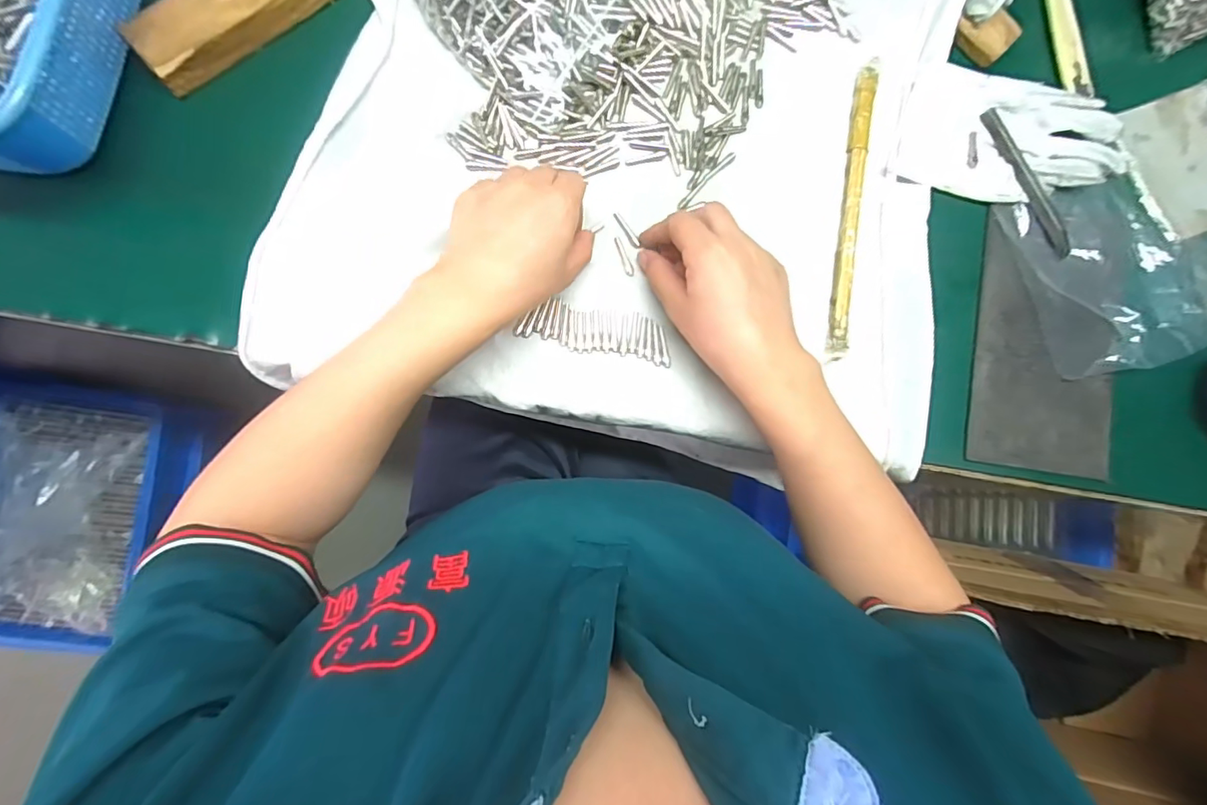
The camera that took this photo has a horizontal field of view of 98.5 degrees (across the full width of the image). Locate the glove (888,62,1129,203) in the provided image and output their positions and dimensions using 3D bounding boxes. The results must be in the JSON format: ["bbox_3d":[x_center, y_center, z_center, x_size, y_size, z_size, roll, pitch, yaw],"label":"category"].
[{"bbox_3d":[0.308,-0.195,0.389,0.168,0.014,0.094,13,88,-5],"label":"glove"}]

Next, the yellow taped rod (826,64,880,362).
[{"bbox_3d":[0.183,-0.141,0.381,0.014,0.012,0.220,8,89,-5],"label":"yellow taped rod"}]

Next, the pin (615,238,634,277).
[{"bbox_3d":[0.015,-0.105,0.373,0.006,0.004,0.030,-16,91,-5],"label":"pin"}]

